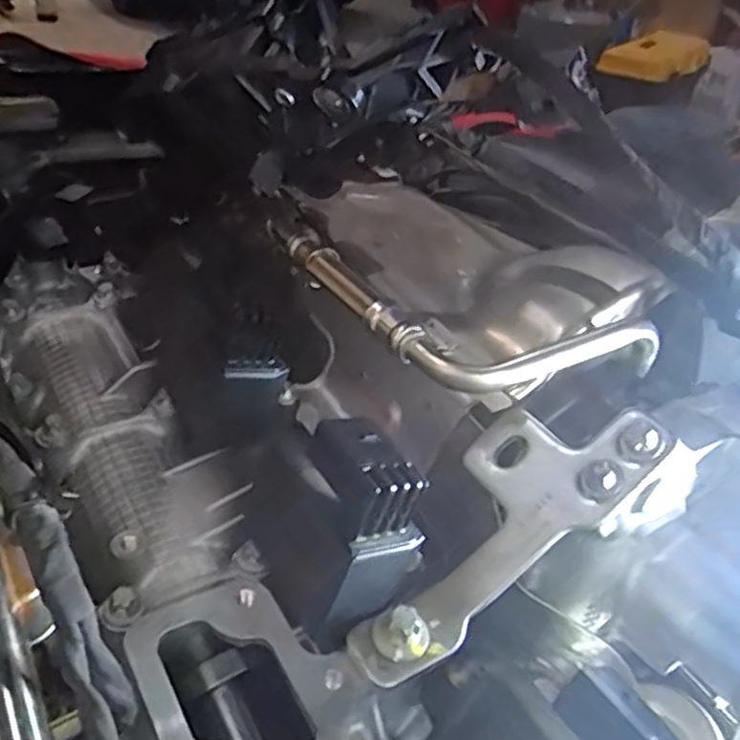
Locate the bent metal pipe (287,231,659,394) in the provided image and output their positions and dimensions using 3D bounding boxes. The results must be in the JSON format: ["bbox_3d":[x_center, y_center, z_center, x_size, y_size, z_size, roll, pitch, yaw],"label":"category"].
[{"bbox_3d":[0.040,-0.031,0.297,0.108,0.023,0.117,-12,39,-26],"label":"bent metal pipe"}]

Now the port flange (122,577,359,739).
[{"bbox_3d":[-0.036,0.088,0.208,0.055,0.004,0.067,-16,42,-30],"label":"port flange"}]

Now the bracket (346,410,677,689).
[{"bbox_3d":[0.038,0.050,0.229,0.113,0.021,0.051,-42,54,-17],"label":"bracket"}]

